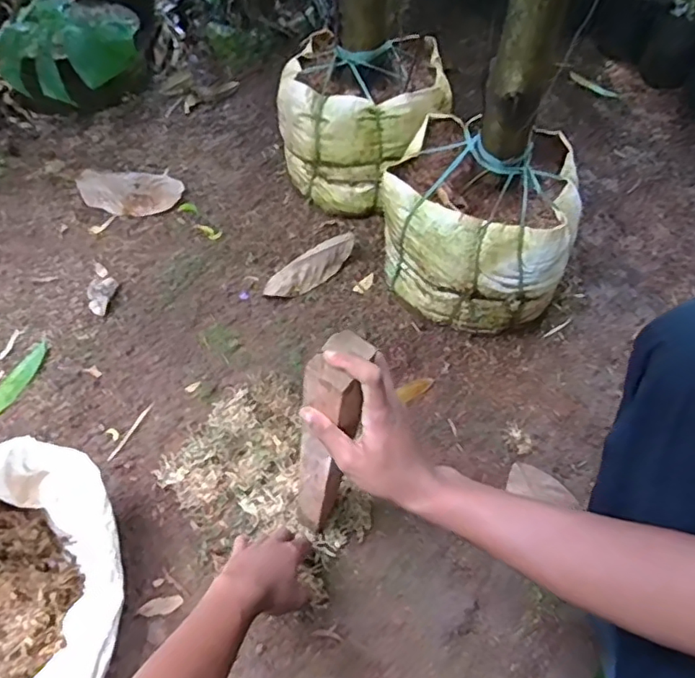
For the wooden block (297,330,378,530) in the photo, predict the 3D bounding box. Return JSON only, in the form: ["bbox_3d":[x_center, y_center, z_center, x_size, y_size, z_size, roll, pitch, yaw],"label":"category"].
[{"bbox_3d":[-0.018,0.123,0.623,0.048,0.358,0.062,26,56,12],"label":"wooden block"}]

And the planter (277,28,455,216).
[{"bbox_3d":[0.029,-0.416,1.079,0.284,0.214,0.265,2,53,-2],"label":"planter"}]

